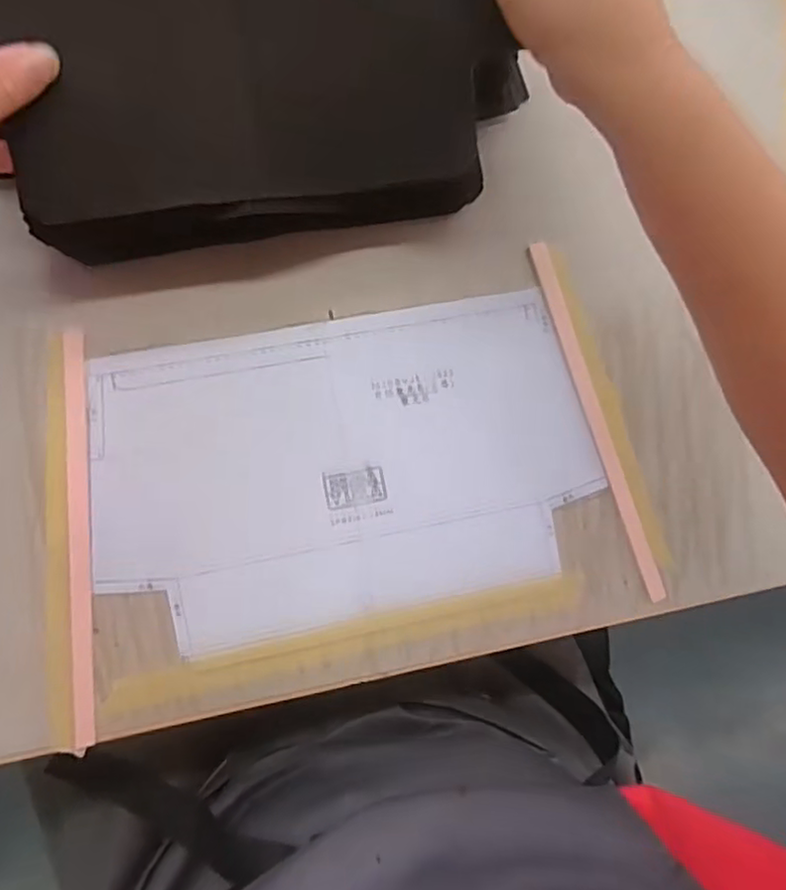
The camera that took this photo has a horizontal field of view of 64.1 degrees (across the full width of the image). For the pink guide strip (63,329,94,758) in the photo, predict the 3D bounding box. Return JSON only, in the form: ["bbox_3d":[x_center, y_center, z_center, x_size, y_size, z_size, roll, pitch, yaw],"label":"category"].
[{"bbox_3d":[-0.164,0.050,0.326,0.011,0.009,0.215,-1,92,-8],"label":"pink guide strip"}]

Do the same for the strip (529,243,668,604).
[{"bbox_3d":[0.120,-0.012,0.364,0.012,0.009,0.216,-20,94,-7],"label":"strip"}]

